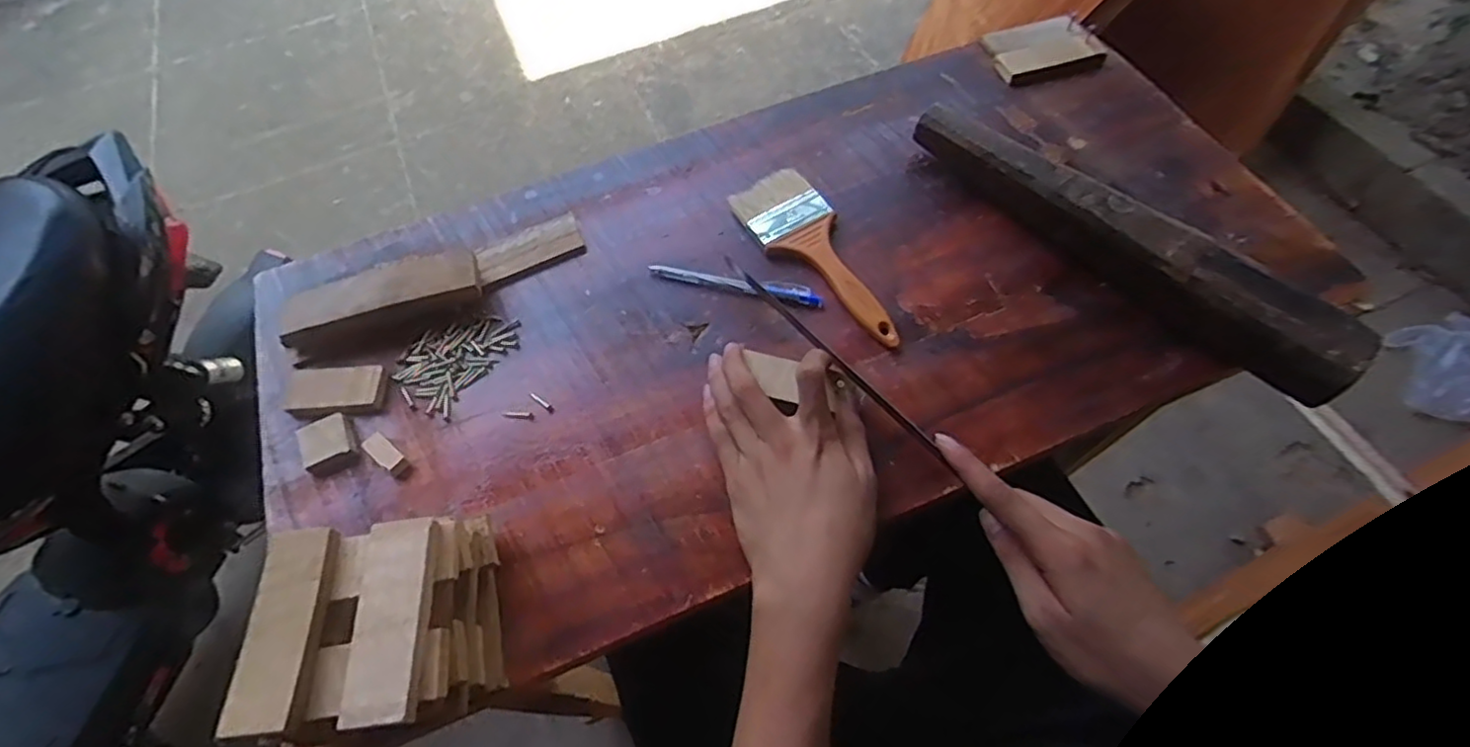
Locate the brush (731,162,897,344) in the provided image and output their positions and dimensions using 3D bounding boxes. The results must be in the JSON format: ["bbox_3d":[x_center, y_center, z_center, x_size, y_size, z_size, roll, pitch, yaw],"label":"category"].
[{"bbox_3d":[0.071,-0.095,0.515,0.066,0.018,0.183,-32,65,-15],"label":"brush"}]

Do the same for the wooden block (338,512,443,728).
[{"bbox_3d":[-0.177,0.124,0.332,0.037,0.010,0.098,-7,61,1],"label":"wooden block"}]

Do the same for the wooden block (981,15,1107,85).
[{"bbox_3d":[0.299,-0.317,0.630,0.106,0.014,0.069,-14,62,-6],"label":"wooden block"}]

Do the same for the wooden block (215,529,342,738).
[{"bbox_3d":[-0.227,0.127,0.325,0.037,0.012,0.095,-8,61,0],"label":"wooden block"}]

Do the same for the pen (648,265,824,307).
[{"bbox_3d":[0.001,-0.070,0.507,0.136,0.009,0.017,10,62,7],"label":"pen"}]

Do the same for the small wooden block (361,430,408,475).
[{"bbox_3d":[-0.240,0.056,0.448,0.033,0.012,0.015,36,68,19],"label":"small wooden block"}]

